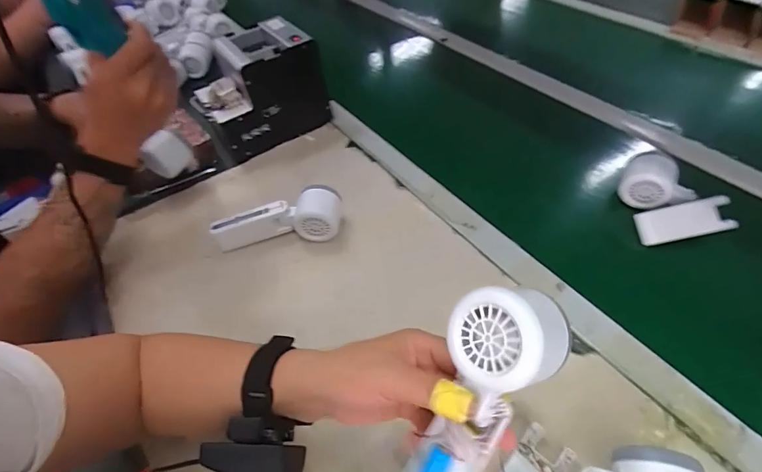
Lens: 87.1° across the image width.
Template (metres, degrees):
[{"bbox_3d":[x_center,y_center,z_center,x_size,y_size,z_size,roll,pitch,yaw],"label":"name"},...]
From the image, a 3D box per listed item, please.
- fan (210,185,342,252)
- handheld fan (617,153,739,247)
[{"bbox_3d":[-0.133,-0.018,0.514,0.162,0.052,0.047,-11,48,-4],"label":"fan"},{"bbox_3d":[0.358,-0.049,0.501,0.099,0.059,0.111,-7,48,-1],"label":"handheld fan"}]

